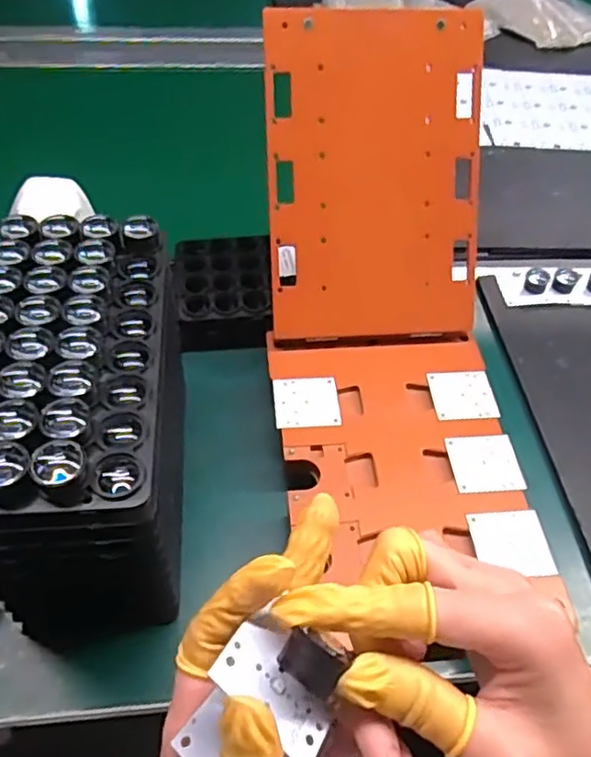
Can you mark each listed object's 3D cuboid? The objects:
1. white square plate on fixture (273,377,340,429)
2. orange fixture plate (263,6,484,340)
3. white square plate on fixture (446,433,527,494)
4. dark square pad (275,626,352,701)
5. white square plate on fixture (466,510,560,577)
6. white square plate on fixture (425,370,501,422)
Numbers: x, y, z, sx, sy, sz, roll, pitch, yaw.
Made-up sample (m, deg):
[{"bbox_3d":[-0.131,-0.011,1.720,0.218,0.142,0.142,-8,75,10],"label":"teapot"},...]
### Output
[{"bbox_3d":[0.008,0.017,0.466,0.047,0.004,0.044,-4,52,-5],"label":"white square plate on fixture"},{"bbox_3d":[0.060,-0.147,0.469,0.157,0.231,0.005,-3,12,-4],"label":"orange fixture plate"},{"bbox_3d":[0.132,0.058,0.439,0.046,0.004,0.045,-4,52,-5],"label":"white square plate on fixture"},{"bbox_3d":[0.005,0.092,0.206,0.020,0.007,0.014,35,75,-1],"label":"dark square pad"},{"bbox_3d":[0.139,0.105,0.402,0.046,0.004,0.044,-5,52,-6],"label":"white square plate on fixture"},{"bbox_3d":[0.126,0.012,0.475,0.046,0.004,0.042,-2,52,-3],"label":"white square plate on fixture"}]

